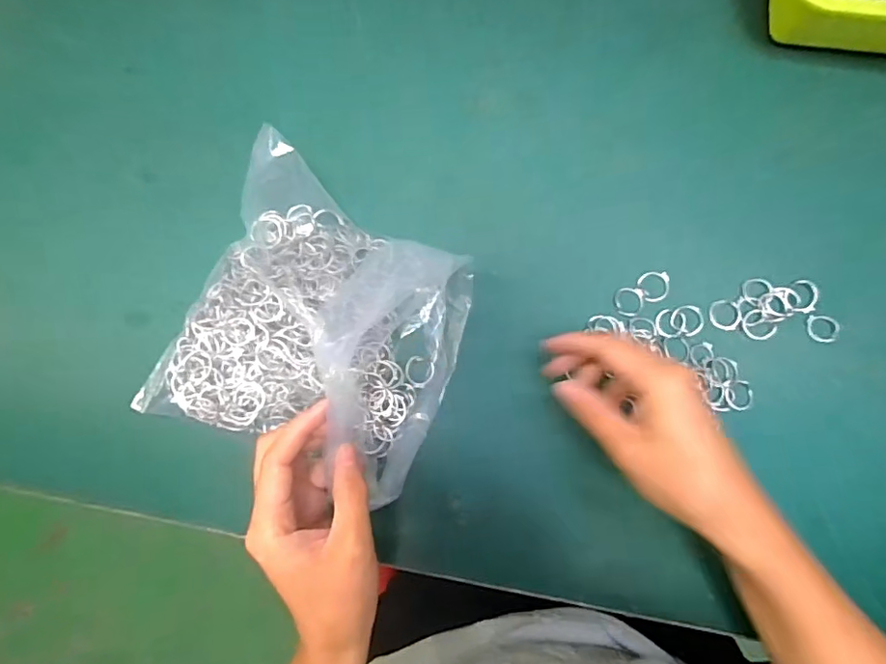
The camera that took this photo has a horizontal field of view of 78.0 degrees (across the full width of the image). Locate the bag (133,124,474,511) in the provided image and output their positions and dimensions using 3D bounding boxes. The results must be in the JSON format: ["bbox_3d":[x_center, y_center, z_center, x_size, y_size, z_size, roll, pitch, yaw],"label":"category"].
[{"bbox_3d":[-0.081,-0.003,0.367,0.181,0.038,0.182,25,82,2],"label":"bag"}]

